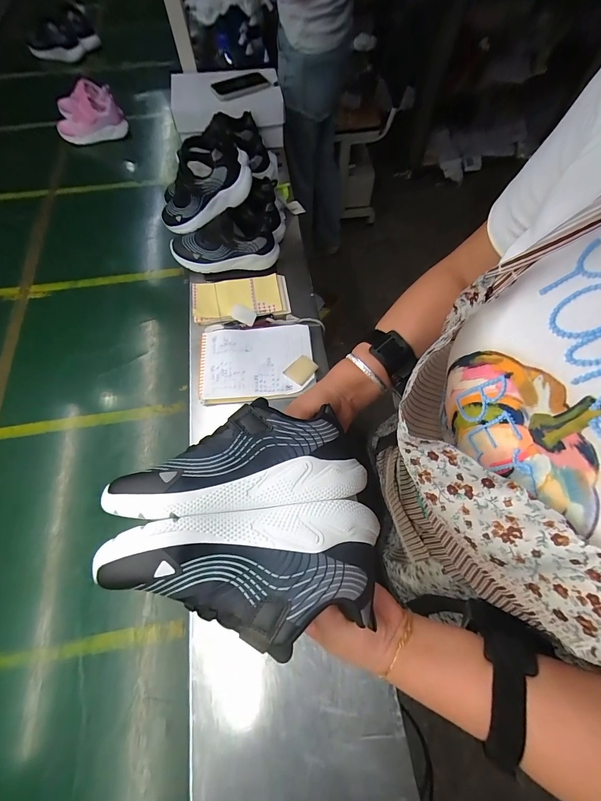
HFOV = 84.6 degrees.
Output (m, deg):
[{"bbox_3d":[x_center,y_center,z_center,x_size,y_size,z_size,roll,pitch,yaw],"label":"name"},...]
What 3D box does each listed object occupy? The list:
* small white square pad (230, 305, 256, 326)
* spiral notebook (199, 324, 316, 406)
[{"bbox_3d":[-0.118,-0.177,0.680,0.054,0.008,0.034,26,68,11],"label":"small white square pad"},{"bbox_3d":[-0.086,-0.078,0.626,0.210,0.015,0.158,-4,65,-2],"label":"spiral notebook"}]

